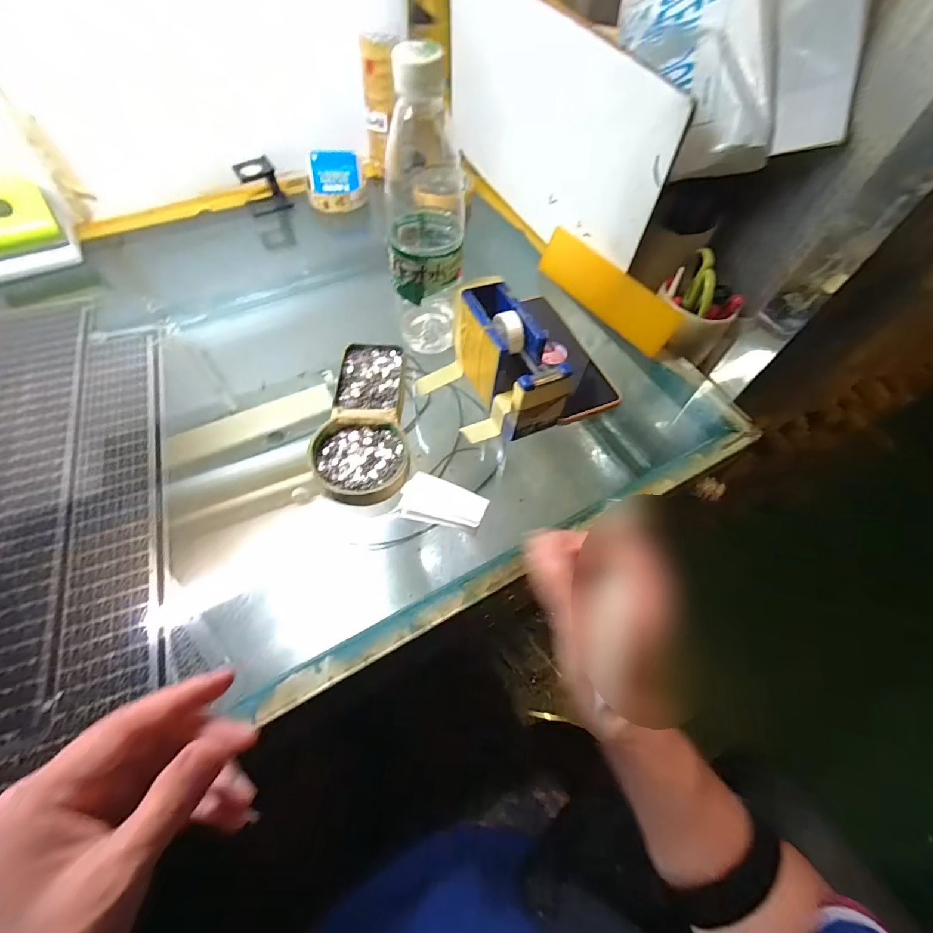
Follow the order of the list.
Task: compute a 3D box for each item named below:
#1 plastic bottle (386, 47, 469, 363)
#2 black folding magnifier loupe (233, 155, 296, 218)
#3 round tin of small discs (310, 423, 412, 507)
[{"bbox_3d":[-0.034,-0.196,0.351,0.061,0.228,0.065,0,60,-2],"label":"plastic bottle"},{"bbox_3d":[-0.260,-0.358,0.538,0.053,0.062,0.032,-32,65,-19],"label":"black folding magnifier loupe"},{"bbox_3d":[-0.090,-0.004,0.352,0.081,0.013,0.075,1,59,-2],"label":"round tin of small discs"}]

